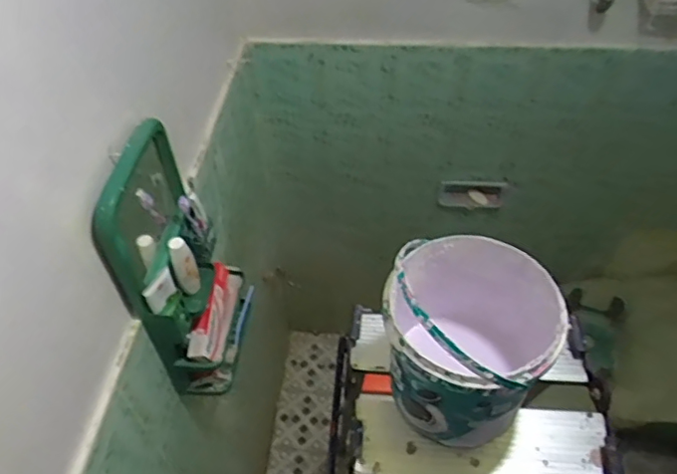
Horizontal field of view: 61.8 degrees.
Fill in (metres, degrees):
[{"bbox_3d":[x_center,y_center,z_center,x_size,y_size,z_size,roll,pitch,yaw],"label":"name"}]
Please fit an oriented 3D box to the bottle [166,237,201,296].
[{"bbox_3d":[-0.280,0.058,1.031,0.032,0.127,0.045,-9,50,-7],"label":"bottle"}]

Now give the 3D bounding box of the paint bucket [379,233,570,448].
[{"bbox_3d":[0.130,0.101,0.568,0.158,0.196,0.164,0,49,0],"label":"paint bucket"}]

